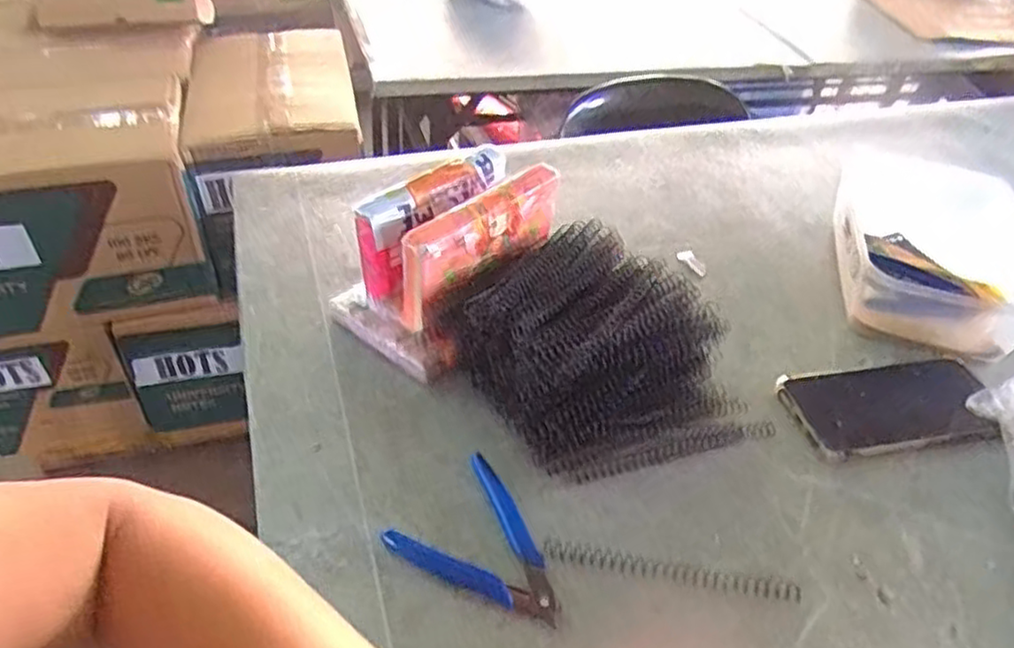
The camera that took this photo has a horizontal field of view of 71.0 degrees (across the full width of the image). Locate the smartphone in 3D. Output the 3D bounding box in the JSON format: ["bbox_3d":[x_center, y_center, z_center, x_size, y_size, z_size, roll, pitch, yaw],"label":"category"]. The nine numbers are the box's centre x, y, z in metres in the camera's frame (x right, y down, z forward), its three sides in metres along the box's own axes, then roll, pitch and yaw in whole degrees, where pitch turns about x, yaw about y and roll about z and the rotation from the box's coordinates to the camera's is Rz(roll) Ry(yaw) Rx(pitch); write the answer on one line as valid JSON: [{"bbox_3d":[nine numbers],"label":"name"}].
[{"bbox_3d":[0.300,0.063,0.558,0.162,0.011,0.077,-7,43,-12],"label":"smartphone"}]

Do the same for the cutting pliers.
[{"bbox_3d":[-0.007,0.141,0.449,0.108,0.012,0.087,30,48,26],"label":"cutting pliers"}]

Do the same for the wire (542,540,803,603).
[{"bbox_3d":[0.102,0.153,0.444,0.157,0.006,0.012,8,42,5],"label":"wire"}]

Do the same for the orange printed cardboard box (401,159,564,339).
[{"bbox_3d":[-0.020,-0.066,0.575,0.027,0.075,0.156,32,49,28],"label":"orange printed cardboard box"}]

